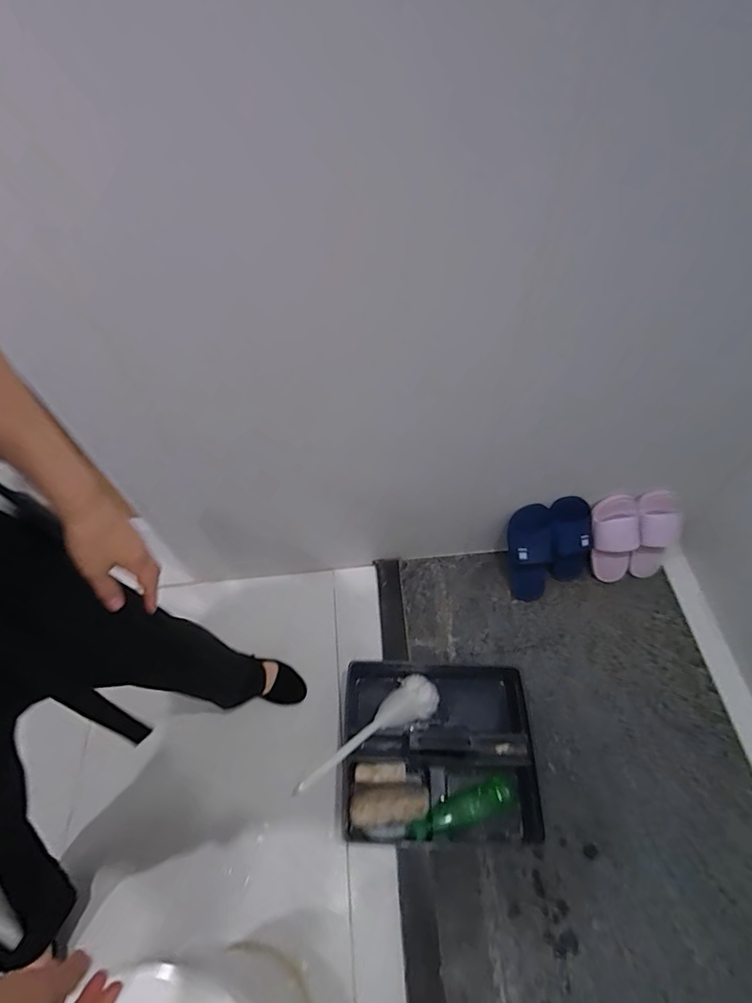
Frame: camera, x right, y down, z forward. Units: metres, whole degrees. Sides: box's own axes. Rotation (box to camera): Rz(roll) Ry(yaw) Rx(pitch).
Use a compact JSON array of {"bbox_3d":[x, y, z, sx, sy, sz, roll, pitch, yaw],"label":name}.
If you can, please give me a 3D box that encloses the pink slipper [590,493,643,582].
[{"bbox_3d":[0.572,0.104,1.146,0.105,0.241,0.058,-5,22,0],"label":"pink slipper"}]

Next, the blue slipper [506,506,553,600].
[{"bbox_3d":[0.372,0.131,1.145,0.097,0.256,0.073,-5,22,0],"label":"blue slipper"}]

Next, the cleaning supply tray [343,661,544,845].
[{"bbox_3d":[0.125,0.495,0.947,0.369,0.180,0.318,0,58,3],"label":"cleaning supply tray"}]

